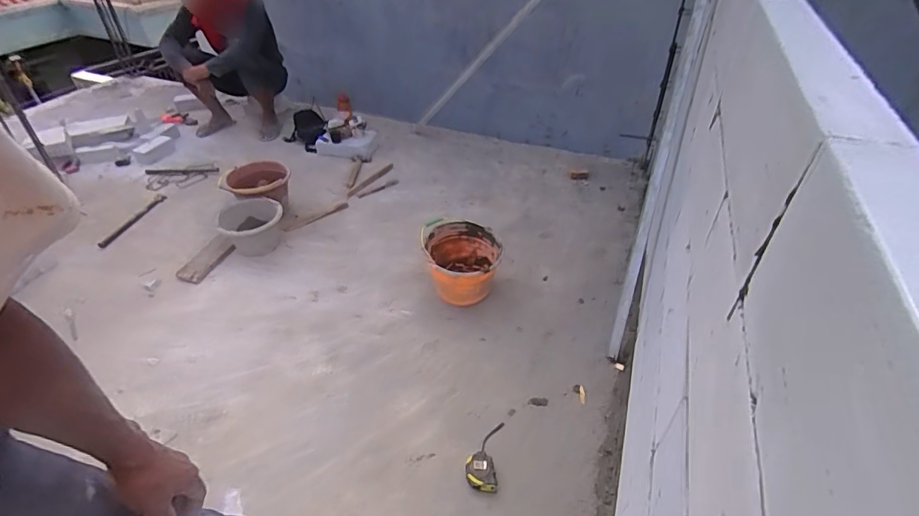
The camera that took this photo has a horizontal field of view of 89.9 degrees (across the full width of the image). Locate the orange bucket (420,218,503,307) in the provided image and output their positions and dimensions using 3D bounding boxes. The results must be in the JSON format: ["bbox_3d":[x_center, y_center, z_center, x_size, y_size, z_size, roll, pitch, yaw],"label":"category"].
[{"bbox_3d":[0.009,0.024,1.641,0.273,0.189,0.290,-1,41,1],"label":"orange bucket"}]

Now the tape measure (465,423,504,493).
[{"bbox_3d":[0.069,0.522,1.240,0.088,0.046,0.198,6,43,9],"label":"tape measure"}]

